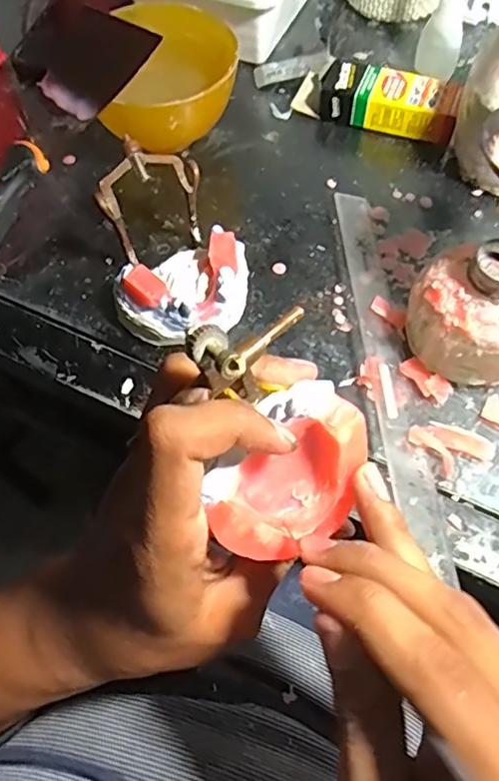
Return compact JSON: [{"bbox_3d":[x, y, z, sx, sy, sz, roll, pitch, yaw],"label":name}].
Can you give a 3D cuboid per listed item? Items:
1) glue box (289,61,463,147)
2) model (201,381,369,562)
[{"bbox_3d":[0.097,-0.219,0.433,0.119,0.030,0.039,20,64,11],"label":"glue box"},{"bbox_3d":[0.014,0.034,0.227,0.066,0.054,0.035,-44,34,-9],"label":"model"}]

